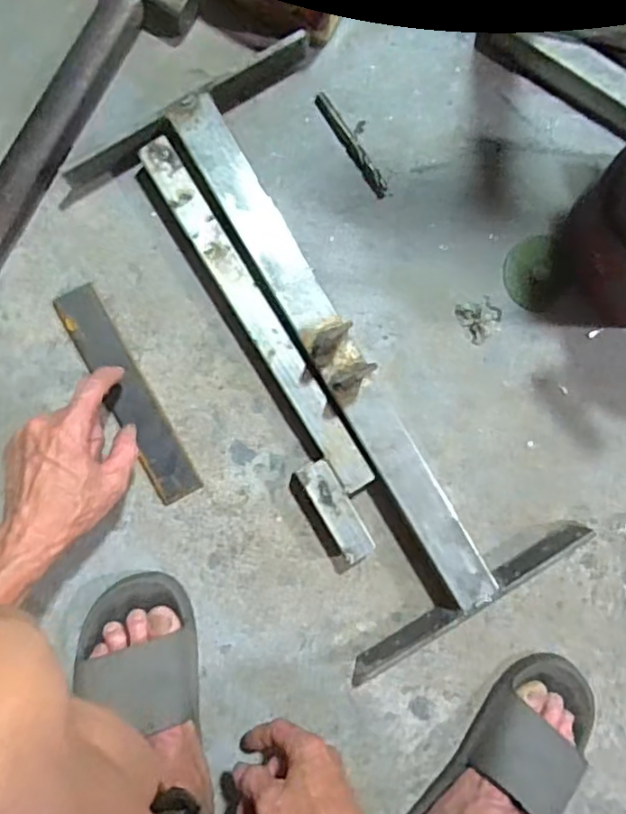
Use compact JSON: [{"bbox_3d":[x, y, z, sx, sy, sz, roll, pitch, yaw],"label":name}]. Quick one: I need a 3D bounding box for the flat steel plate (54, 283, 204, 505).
[{"bbox_3d":[-0.167,-0.010,0.554,0.037,0.006,0.207,-28,94,-3],"label":"flat steel plate"}]

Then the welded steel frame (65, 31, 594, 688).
[{"bbox_3d":[0.018,-0.033,0.546,0.232,0.051,0.527,-31,93,-3],"label":"welded steel frame"}]

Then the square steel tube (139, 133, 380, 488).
[{"bbox_3d":[-0.051,-0.074,0.546,0.037,0.036,0.340,-33,93,-3],"label":"square steel tube"}]

